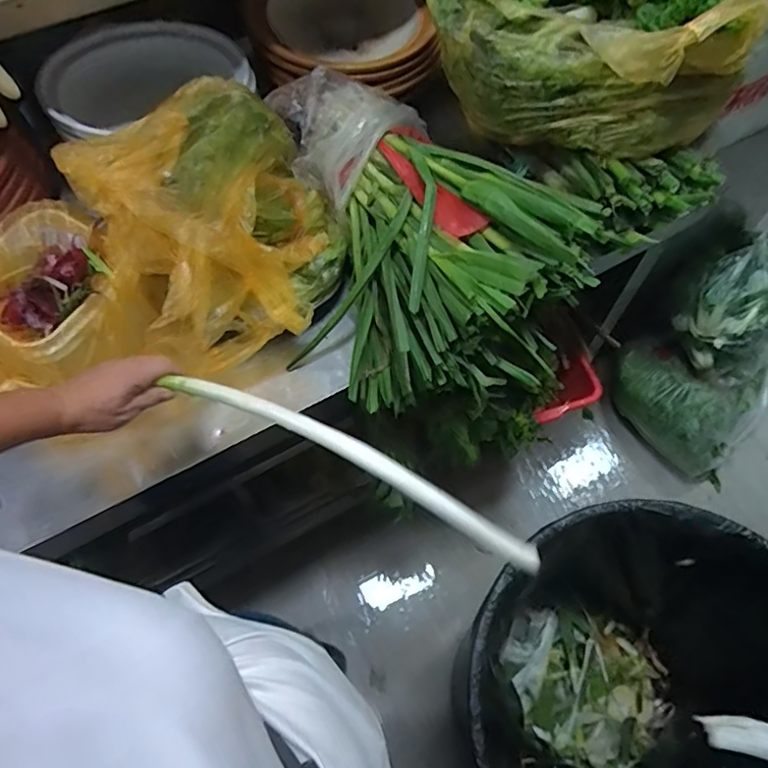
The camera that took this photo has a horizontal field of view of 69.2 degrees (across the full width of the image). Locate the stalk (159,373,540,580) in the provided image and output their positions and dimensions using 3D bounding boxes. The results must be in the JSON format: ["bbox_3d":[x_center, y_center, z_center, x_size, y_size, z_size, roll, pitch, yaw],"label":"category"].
[{"bbox_3d":[-0.034,0.073,0.550,0.404,0.032,0.033,27,66,9],"label":"stalk"}]

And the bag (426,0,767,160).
[{"bbox_3d":[0.261,-0.475,0.749,0.414,0.202,0.229,31,67,15],"label":"bag"}]

